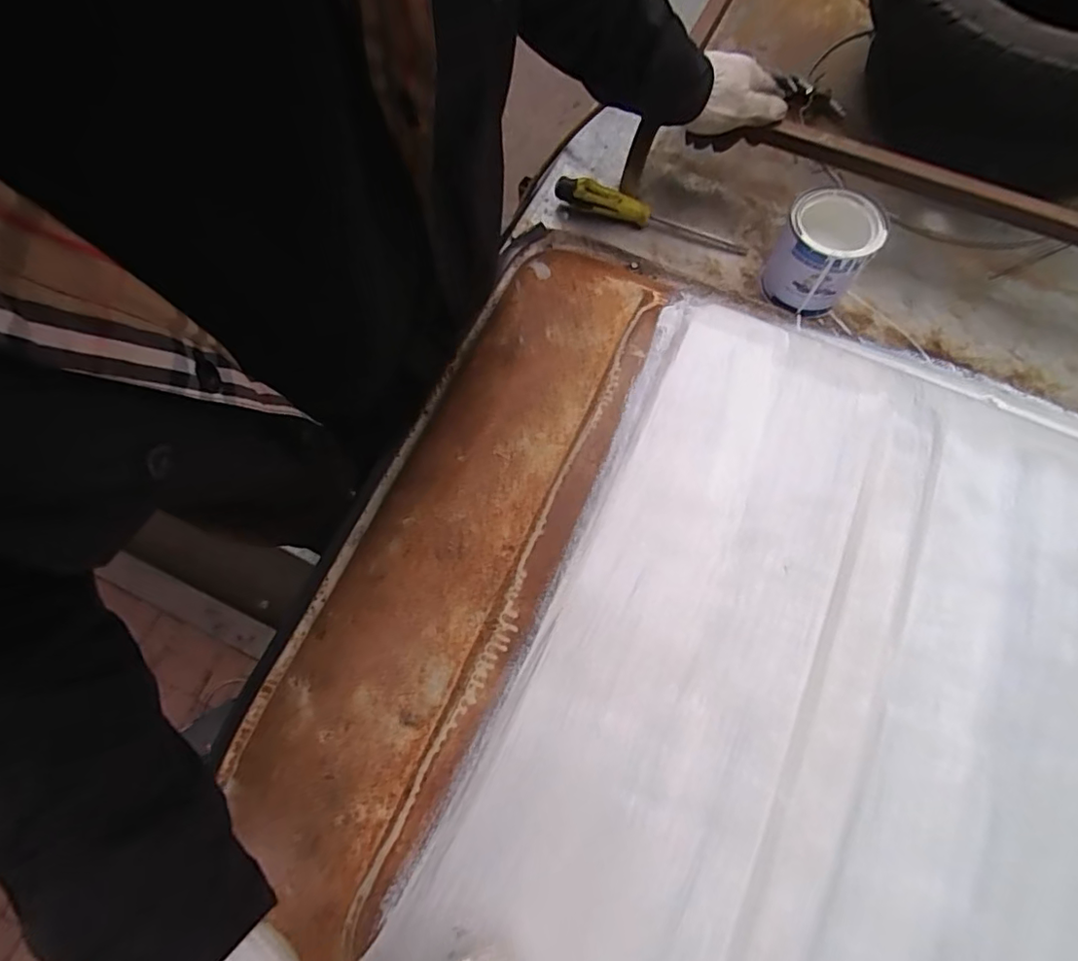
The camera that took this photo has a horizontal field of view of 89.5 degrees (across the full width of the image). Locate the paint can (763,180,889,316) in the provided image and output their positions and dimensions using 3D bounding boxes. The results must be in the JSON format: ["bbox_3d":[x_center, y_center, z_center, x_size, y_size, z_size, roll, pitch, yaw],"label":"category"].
[{"bbox_3d":[0.288,-0.234,0.556,0.087,0.099,0.093,0,74,2],"label":"paint can"}]

